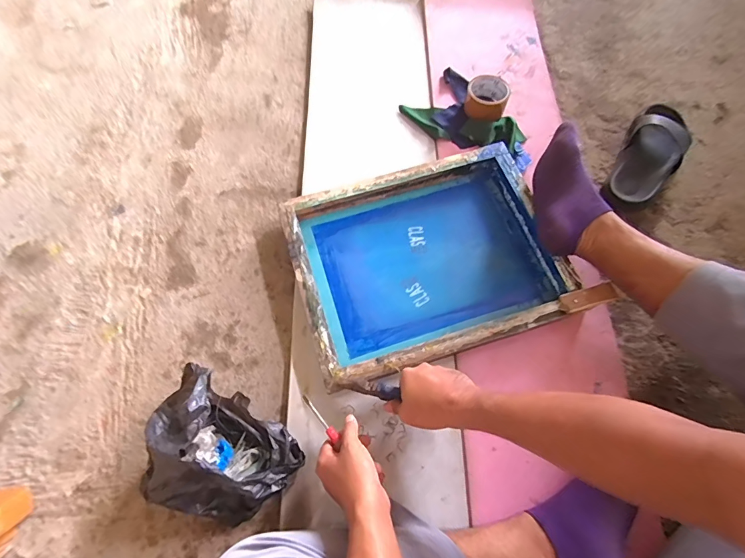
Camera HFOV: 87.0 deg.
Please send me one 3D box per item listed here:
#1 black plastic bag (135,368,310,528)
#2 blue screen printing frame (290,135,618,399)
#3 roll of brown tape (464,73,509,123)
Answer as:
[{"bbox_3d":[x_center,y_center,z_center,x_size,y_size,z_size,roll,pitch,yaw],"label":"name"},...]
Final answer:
[{"bbox_3d":[-0.221,0.247,0.553,0.204,0.137,0.156,34,72,12],"label":"black plastic bag"},{"bbox_3d":[0.090,-0.038,0.694,0.443,0.070,0.348,-18,70,-7],"label":"blue screen printing frame"},{"bbox_3d":[0.243,-0.384,0.836,0.087,0.044,0.086,12,69,4],"label":"roll of brown tape"}]

